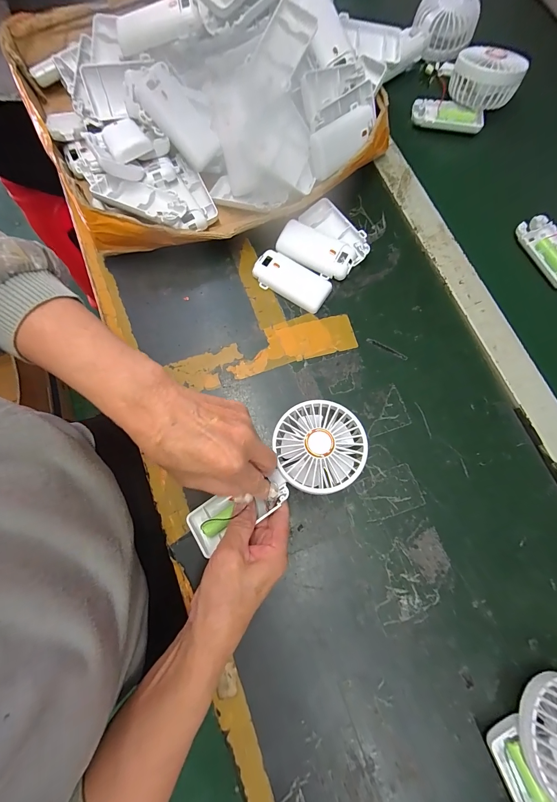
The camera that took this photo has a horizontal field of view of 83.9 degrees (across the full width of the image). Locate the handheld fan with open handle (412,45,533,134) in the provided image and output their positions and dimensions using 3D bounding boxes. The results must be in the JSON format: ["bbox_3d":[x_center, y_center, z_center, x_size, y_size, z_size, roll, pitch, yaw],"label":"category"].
[{"bbox_3d":[0.251,-0.416,0.413,0.111,0.052,0.099,27,78,6],"label":"handheld fan with open handle"}]

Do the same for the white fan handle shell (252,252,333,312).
[{"bbox_3d":[0.016,-0.146,0.374,0.093,0.015,0.043,27,78,6],"label":"white fan handle shell"}]

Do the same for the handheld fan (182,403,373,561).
[{"bbox_3d":[-0.004,0.072,0.294,0.187,0.026,0.081,-35,79,0],"label":"handheld fan"}]

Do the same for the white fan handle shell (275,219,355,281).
[{"bbox_3d":[0.046,-0.183,0.378,0.092,0.023,0.049,28,78,7],"label":"white fan handle shell"}]

